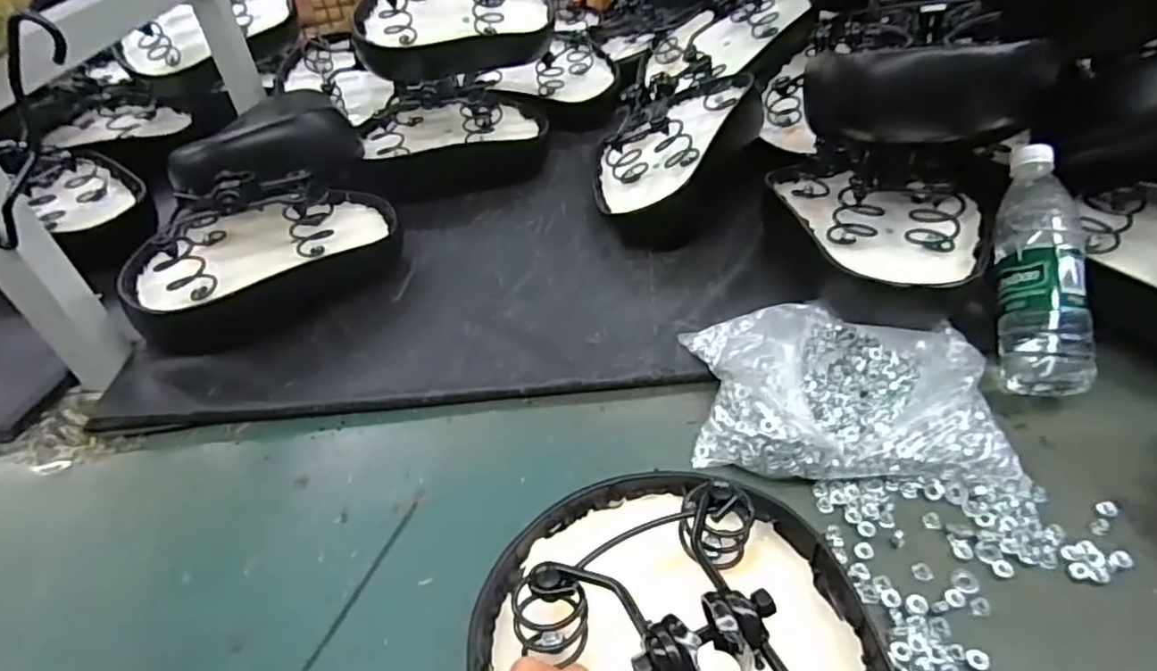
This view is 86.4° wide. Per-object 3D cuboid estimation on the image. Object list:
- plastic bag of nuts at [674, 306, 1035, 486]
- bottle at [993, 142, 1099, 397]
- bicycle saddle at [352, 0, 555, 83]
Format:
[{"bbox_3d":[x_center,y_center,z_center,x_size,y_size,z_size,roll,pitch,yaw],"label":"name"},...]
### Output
[{"bbox_3d":[0.226,0.033,0.534,0.248,0.071,0.177,1,41,7],"label":"plastic bag of nuts"},{"bbox_3d":[0.422,-0.063,0.559,0.077,0.071,0.234,4,75,11],"label":"bottle"},{"bbox_3d":[-0.187,-0.470,0.904,0.278,0.125,0.168,-21,44,-16],"label":"bicycle saddle"}]

